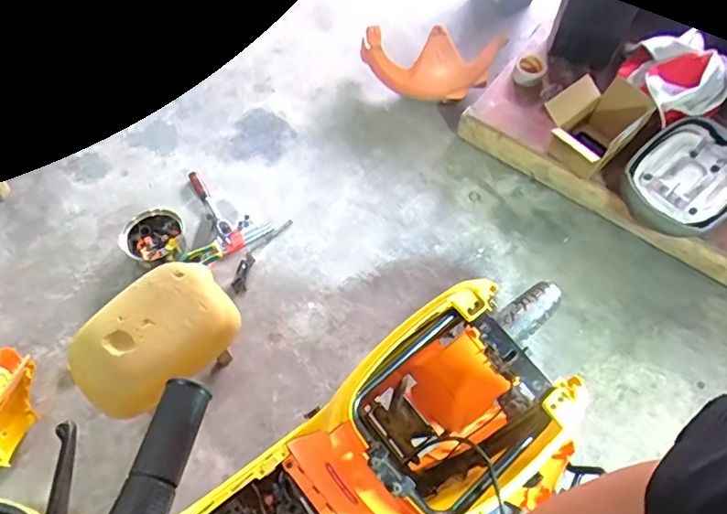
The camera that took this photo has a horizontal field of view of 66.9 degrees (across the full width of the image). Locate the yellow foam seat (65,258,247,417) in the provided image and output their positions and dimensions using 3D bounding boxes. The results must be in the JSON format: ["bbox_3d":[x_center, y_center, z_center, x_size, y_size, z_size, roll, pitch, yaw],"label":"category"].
[{"bbox_3d":[-0.439,0.168,1.142,0.345,0.120,0.198,-37,70,-20],"label":"yellow foam seat"}]

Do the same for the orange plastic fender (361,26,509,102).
[{"bbox_3d":[0.223,-0.613,1.737,0.470,0.167,0.174,7,62,1],"label":"orange plastic fender"}]

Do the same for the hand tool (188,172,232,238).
[{"bbox_3d":[-0.449,-0.156,1.599,0.039,0.039,0.260,-29,68,-17],"label":"hand tool"}]

